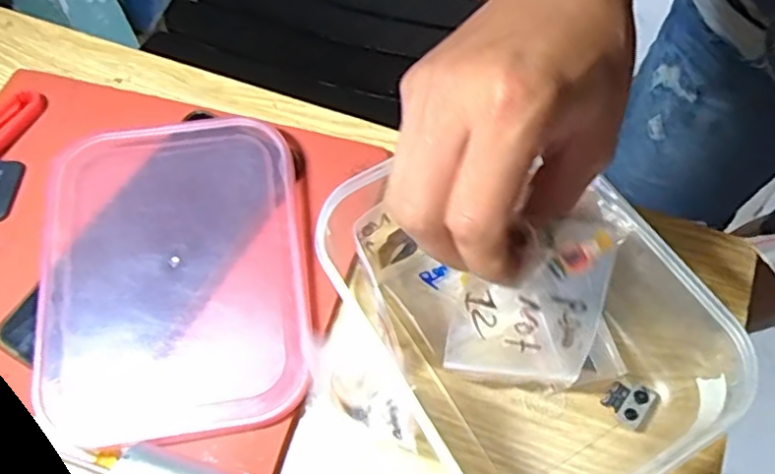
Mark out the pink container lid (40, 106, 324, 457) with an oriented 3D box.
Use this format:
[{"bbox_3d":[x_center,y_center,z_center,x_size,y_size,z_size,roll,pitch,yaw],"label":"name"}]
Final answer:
[{"bbox_3d":[-0.109,0.016,0.328,0.127,0.015,0.169,-10,62,-4],"label":"pink container lid"}]

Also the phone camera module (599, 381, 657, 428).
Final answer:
[{"bbox_3d":[0.116,0.078,0.309,0.019,0.006,0.020,34,68,18],"label":"phone camera module"}]

